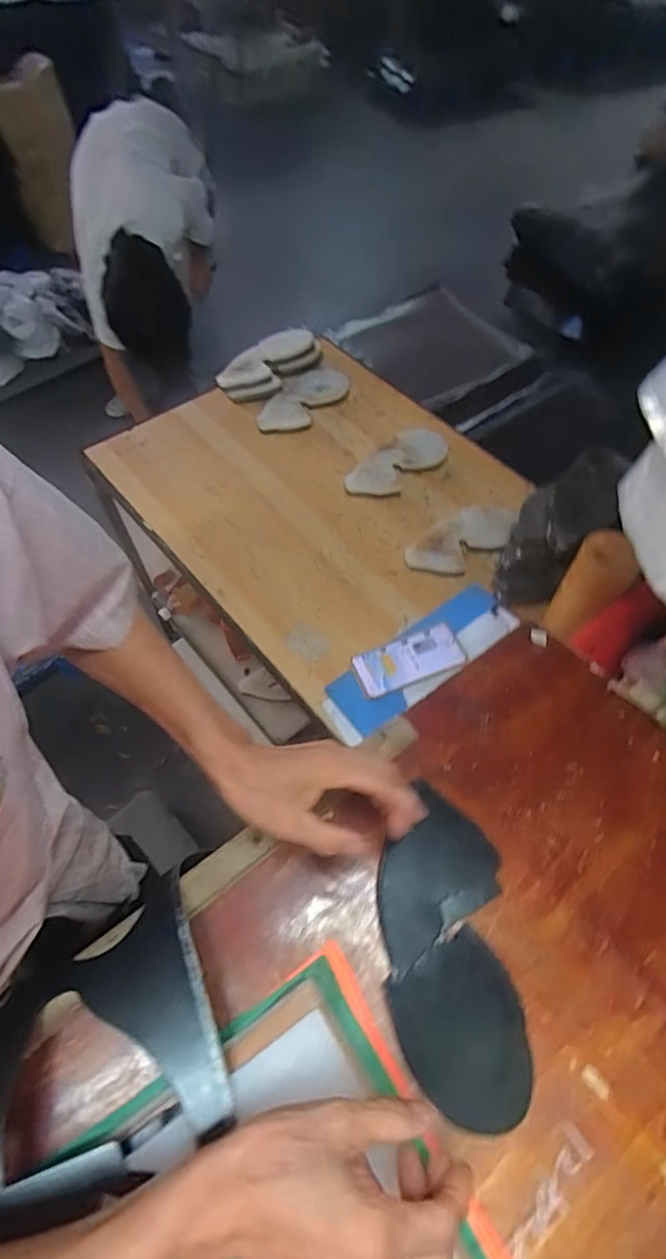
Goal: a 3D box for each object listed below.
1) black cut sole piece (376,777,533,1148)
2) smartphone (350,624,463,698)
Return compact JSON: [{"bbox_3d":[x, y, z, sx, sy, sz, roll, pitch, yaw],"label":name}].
[{"bbox_3d":[0.095,0.260,0.481,0.104,0.027,0.240,-3,56,-2],"label":"black cut sole piece"},{"bbox_3d":[0.111,0.046,0.858,0.158,0.012,0.072,-21,63,-7],"label":"smartphone"}]

